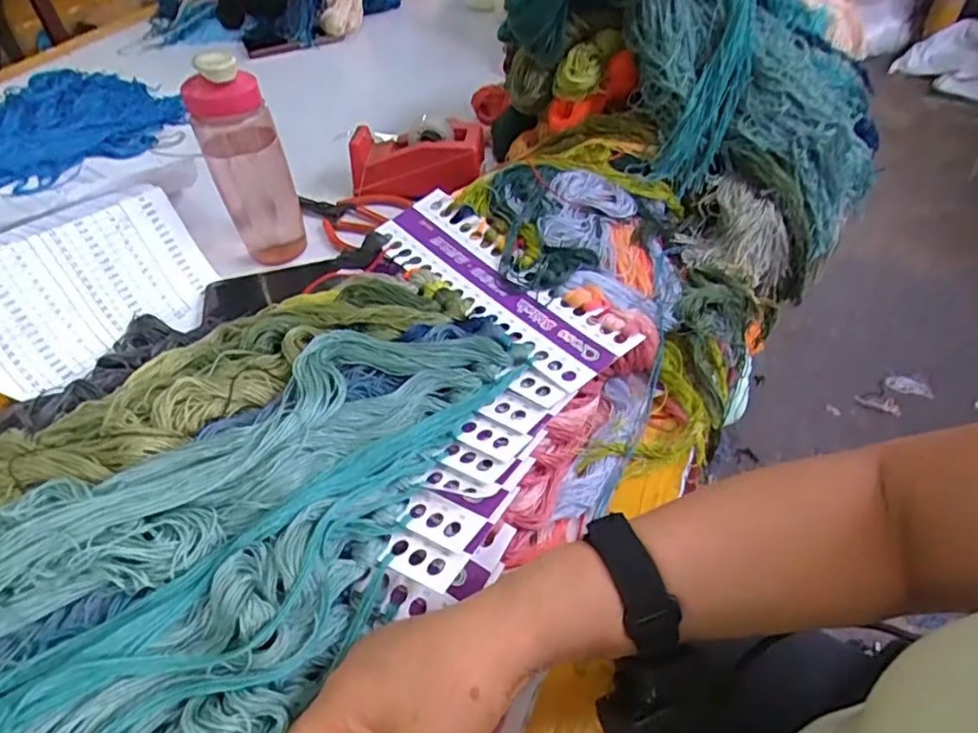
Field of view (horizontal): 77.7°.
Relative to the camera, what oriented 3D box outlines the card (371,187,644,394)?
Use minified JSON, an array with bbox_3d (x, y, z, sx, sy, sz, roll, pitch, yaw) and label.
[{"bbox_3d":[0.004,-0.071,0.499,0.075,0.010,0.244,-34,58,-27],"label":"card"}]

